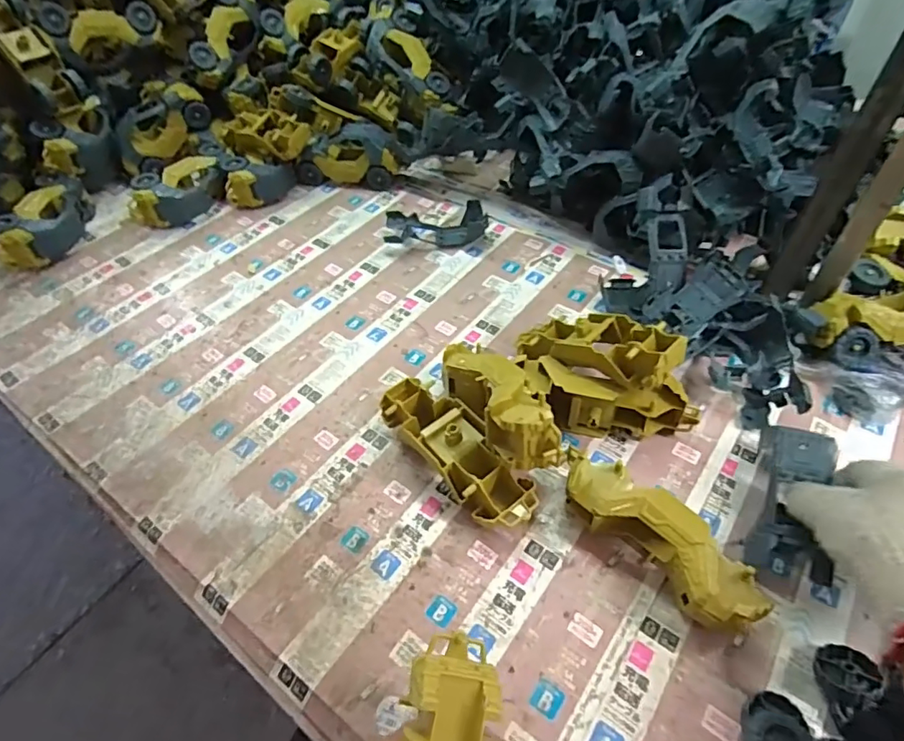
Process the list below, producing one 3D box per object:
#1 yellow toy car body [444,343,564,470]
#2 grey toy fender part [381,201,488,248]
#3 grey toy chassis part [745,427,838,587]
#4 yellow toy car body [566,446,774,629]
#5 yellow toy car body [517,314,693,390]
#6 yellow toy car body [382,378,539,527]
[{"bbox_3d":[0.042,0.022,0.458,0.060,0.050,0.166,-22,36,-14],"label":"yellow toy car body"},{"bbox_3d":[-0.021,-0.194,0.704,0.138,0.036,0.066,-3,50,1],"label":"grey toy fender part"},{"bbox_3d":[0.273,0.101,0.420,0.048,0.044,0.129,17,63,17],"label":"grey toy chassis part"},{"bbox_3d":[0.154,0.131,0.407,0.053,0.057,0.170,-37,58,-24],"label":"yellow toy car body"},{"bbox_3d":[0.134,-0.025,0.486,0.151,0.040,0.058,15,49,44],"label":"yellow toy car body"},{"bbox_3d":[0.002,0.072,0.469,0.061,0.052,0.178,-34,56,-22],"label":"yellow toy car body"}]

